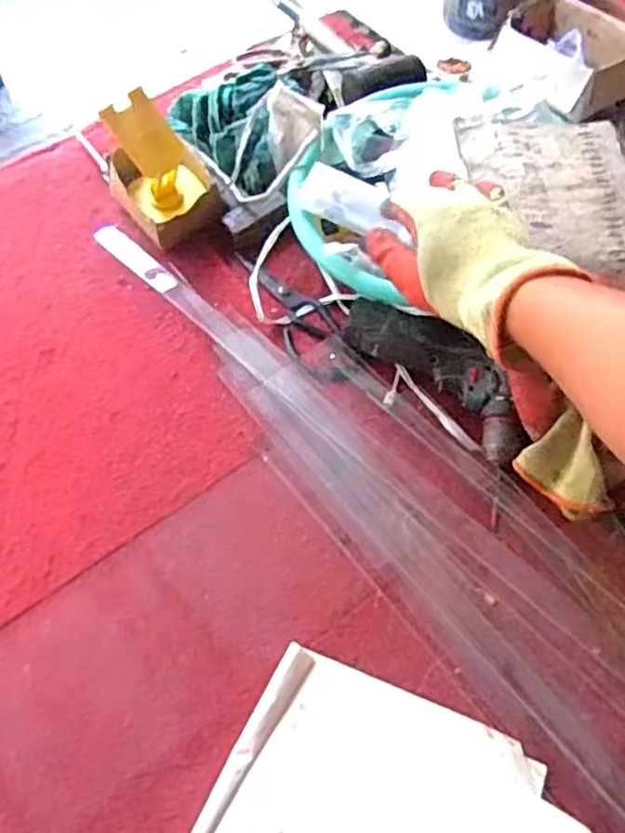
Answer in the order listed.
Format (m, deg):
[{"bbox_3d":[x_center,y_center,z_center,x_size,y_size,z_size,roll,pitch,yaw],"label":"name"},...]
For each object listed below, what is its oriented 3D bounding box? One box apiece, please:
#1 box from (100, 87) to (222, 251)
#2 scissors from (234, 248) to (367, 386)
[{"bbox_3d":[-0.169,-0.279,0.767,0.108,0.131,0.110,-25,62,-12],"label":"box"},{"bbox_3d":[-0.019,-0.115,0.749,0.064,0.013,0.204,-28,63,-13],"label":"scissors"}]

